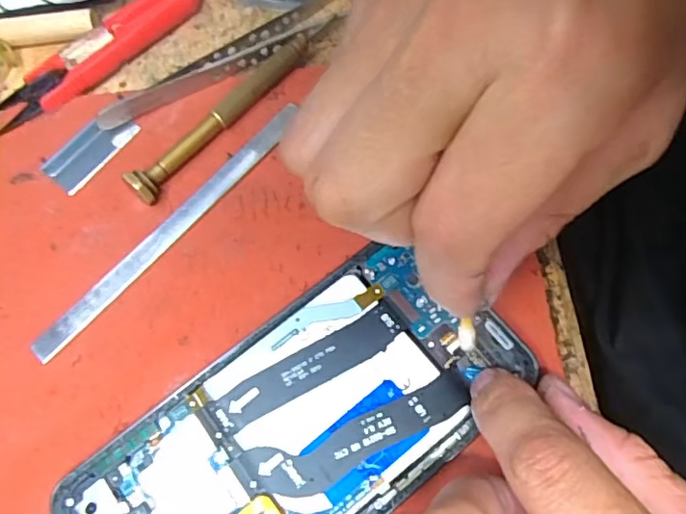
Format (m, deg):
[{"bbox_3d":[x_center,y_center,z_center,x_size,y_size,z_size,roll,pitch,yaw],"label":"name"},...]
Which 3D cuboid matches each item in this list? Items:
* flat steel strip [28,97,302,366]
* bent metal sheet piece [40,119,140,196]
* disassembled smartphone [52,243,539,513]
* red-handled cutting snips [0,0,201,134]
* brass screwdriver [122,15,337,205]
[{"bbox_3d":[-0.062,-0.012,0.211,0.008,0.004,0.126,40,76,16],"label":"flat steel strip"},{"bbox_3d":[-0.100,-0.044,0.225,0.019,0.004,0.037,37,75,15],"label":"bent metal sheet piece"},{"bbox_3d":[-0.014,0.056,0.179,0.142,0.006,0.067,-37,72,-10],"label":"disassembled smartphone"},{"bbox_3d":[-0.103,-0.088,0.239,0.098,0.012,0.023,-38,72,-11],"label":"red-handled cutting snips"},{"bbox_3d":[-0.043,-0.059,0.224,0.010,0.014,0.103,38,75,15],"label":"brass screwdriver"}]

